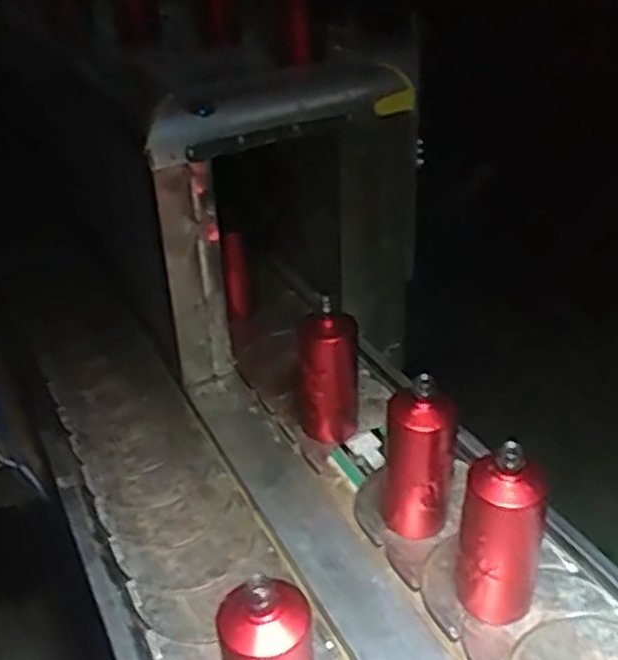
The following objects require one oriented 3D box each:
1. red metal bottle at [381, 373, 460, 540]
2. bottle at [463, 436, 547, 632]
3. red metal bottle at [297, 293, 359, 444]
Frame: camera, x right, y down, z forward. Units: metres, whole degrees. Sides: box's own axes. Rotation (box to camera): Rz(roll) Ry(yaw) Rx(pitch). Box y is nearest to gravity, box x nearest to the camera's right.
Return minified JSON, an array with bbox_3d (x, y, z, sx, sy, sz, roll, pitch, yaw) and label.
[{"bbox_3d":[0.136,0.163,0.972,0.087,0.207,0.069,2,36,1],"label":"red metal bottle"},{"bbox_3d":[0.210,0.226,0.853,0.079,0.214,0.064,8,36,10],"label":"bottle"},{"bbox_3d":[0.027,0.060,1.146,0.088,0.204,0.070,-4,36,-7],"label":"red metal bottle"}]

